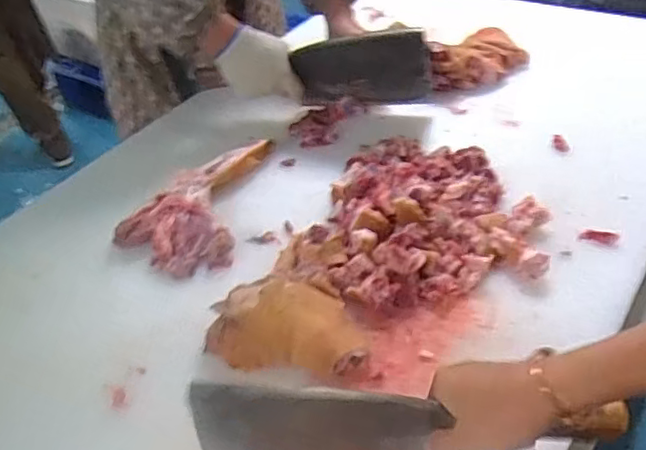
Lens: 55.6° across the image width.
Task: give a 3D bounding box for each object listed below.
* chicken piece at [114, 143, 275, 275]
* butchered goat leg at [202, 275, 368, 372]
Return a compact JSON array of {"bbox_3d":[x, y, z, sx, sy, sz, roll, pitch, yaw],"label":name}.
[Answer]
[{"bbox_3d":[-0.171,-0.039,0.851,0.155,0.035,0.266,8,42,12],"label":"chicken piece"},{"bbox_3d":[-0.038,0.105,0.666,0.167,0.048,0.115,1,41,4],"label":"butchered goat leg"}]

